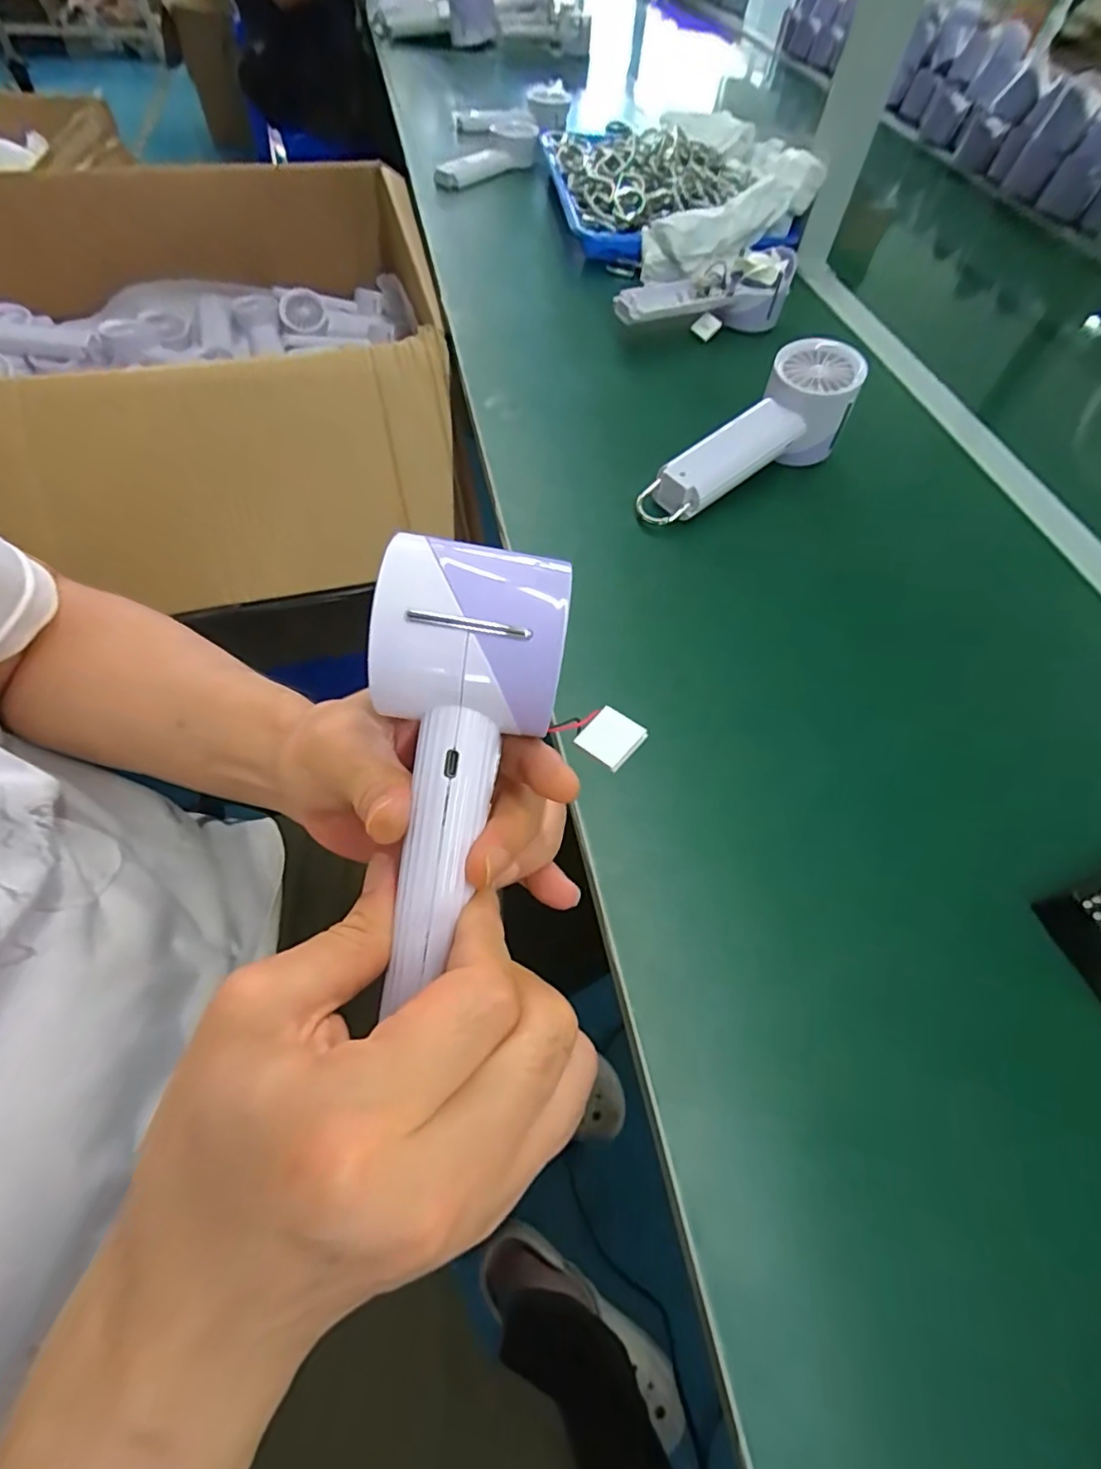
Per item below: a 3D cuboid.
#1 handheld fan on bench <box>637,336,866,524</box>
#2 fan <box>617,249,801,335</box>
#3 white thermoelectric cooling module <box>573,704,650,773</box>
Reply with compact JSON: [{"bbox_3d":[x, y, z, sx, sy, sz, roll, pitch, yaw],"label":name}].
[{"bbox_3d":[0.142,-0.209,0.421,0.195,0.061,0.061,-38,67,-7],"label":"handheld fan on bench"},{"bbox_3d":[0.141,-0.410,0.530,0.175,0.045,0.054,-13,61,-11],"label":"fan"},{"bbox_3d":[0.023,0.001,0.216,0.021,0.004,0.020,37,78,26],"label":"white thermoelectric cooling module"}]

